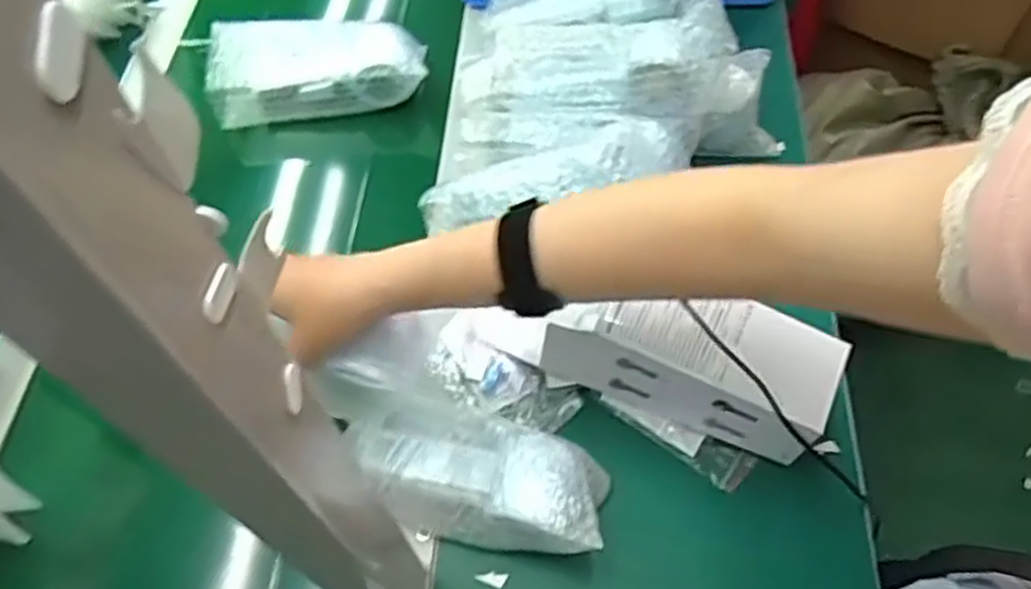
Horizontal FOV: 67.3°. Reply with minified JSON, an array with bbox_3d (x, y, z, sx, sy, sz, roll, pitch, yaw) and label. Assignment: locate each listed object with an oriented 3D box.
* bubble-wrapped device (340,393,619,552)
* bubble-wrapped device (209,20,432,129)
[{"bbox_3d":[-0.028,0.125,0.538,0.183,0.064,0.085,15,60,10],"label":"bubble-wrapped device"},{"bbox_3d":[-0.191,-0.220,0.751,0.200,0.079,0.059,-5,59,-1],"label":"bubble-wrapped device"}]

